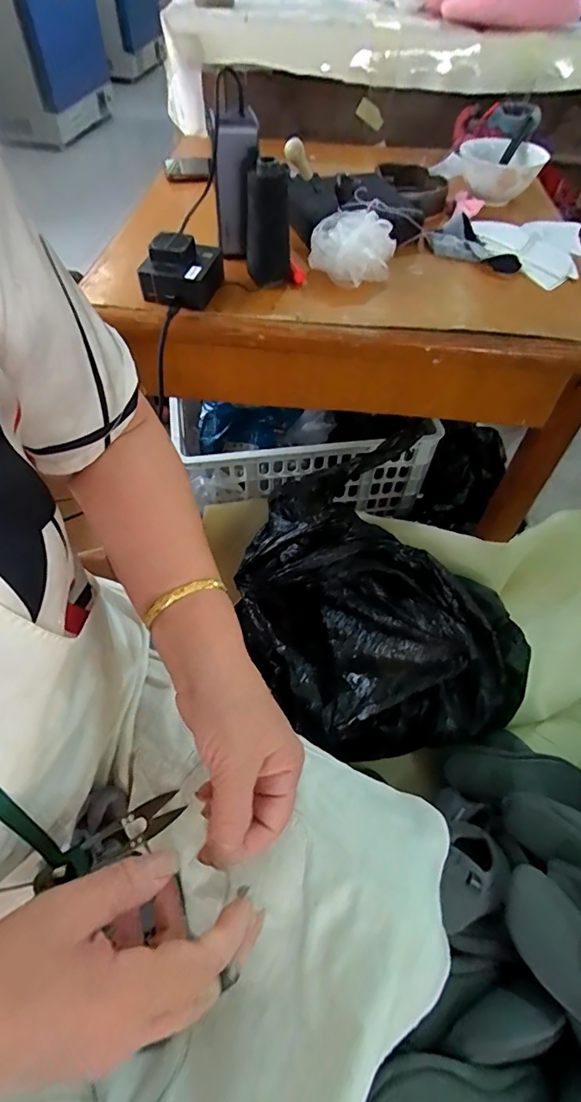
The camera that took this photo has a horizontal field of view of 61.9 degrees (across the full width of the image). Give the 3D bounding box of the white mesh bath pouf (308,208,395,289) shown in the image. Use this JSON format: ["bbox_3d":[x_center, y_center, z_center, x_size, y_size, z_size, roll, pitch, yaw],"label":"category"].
[{"bbox_3d":[0.069,-0.344,0.549,0.093,0.046,0.075,12,55,6],"label":"white mesh bath pouf"}]

